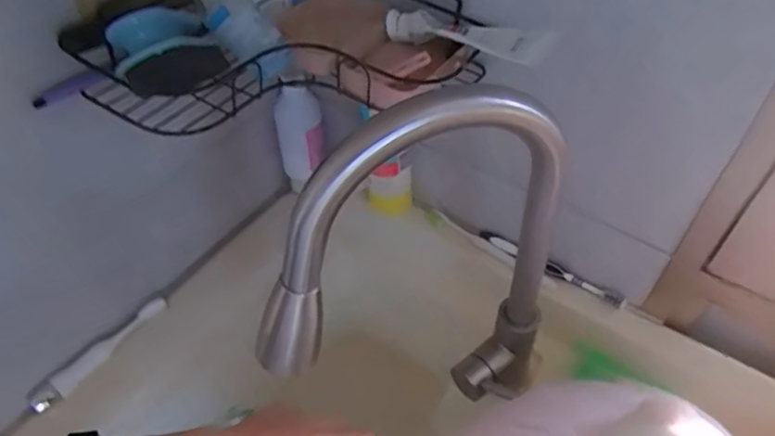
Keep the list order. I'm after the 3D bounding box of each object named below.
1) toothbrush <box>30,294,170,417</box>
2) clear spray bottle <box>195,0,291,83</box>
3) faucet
[{"bbox_3d":[-0.326,0.151,0.674,0.024,0.021,0.174,28,53,22],"label":"toothbrush"},{"bbox_3d":[-0.153,-0.187,0.523,0.155,0.064,0.052,47,57,0],"label":"clear spray bottle"},{"bbox_3d":[0.035,0.069,0.484,0.274,0.375,0.062,-16,50,-15],"label":"faucet"}]

